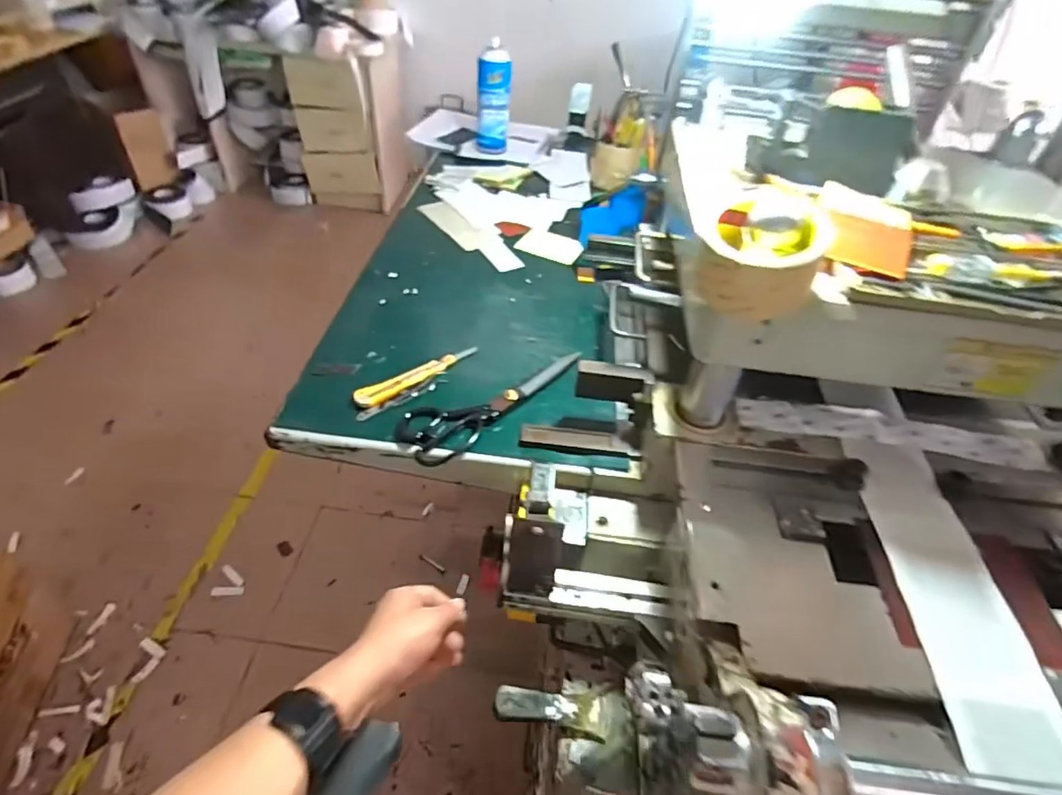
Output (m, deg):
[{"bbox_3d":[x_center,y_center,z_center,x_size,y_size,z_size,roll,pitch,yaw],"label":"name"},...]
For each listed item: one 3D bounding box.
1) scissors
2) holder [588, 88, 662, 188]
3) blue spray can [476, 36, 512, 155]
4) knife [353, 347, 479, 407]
[{"bbox_3d":[-0.045,-0.006,0.654,0.076,0.019,0.248,35,52,27],"label":"scissors"},{"bbox_3d":[0.179,-0.472,1.044,0.117,0.145,0.070,8,45,2],"label":"holder"},{"bbox_3d":[-0.073,-0.582,1.087,0.062,0.189,0.061,3,45,-3],"label":"blue spray can"},{"bbox_3d":[-0.136,-0.029,0.667,0.163,0.009,0.030,-27,53,-29],"label":"knife"}]

